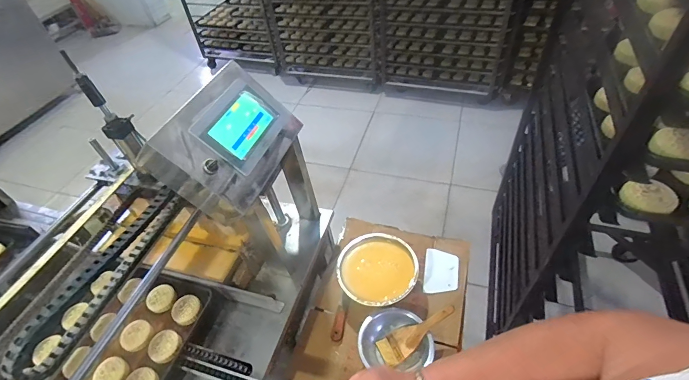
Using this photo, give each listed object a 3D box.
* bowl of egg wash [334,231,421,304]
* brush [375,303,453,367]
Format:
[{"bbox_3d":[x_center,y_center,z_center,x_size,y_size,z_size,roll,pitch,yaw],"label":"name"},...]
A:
[{"bbox_3d":[0.095,0.240,1.036,0.227,0.092,0.211,-2,44,2],"label":"bowl of egg wash"},{"bbox_3d":[0.185,0.365,0.915,0.221,0.018,0.072,-38,46,10],"label":"brush"}]

